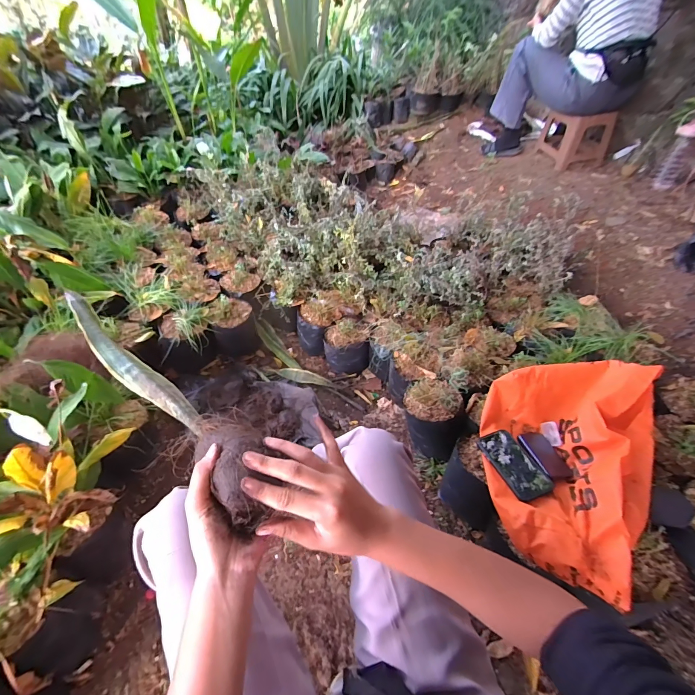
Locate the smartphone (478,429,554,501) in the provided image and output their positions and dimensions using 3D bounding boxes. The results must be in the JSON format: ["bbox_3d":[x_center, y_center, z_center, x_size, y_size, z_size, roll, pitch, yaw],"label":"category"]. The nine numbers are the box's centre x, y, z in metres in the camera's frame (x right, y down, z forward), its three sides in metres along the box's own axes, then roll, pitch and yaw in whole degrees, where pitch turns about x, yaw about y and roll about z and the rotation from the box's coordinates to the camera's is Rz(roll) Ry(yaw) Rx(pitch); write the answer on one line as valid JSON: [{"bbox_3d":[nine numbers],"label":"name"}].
[{"bbox_3d":[0.337,0.233,0.682,0.079,0.016,0.153,-19,38,-6],"label":"smartphone"}]

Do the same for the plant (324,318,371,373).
[{"bbox_3d":[-0.005,0.000,1.162,0.136,0.167,0.132,3,48,-4],"label":"plant"}]

